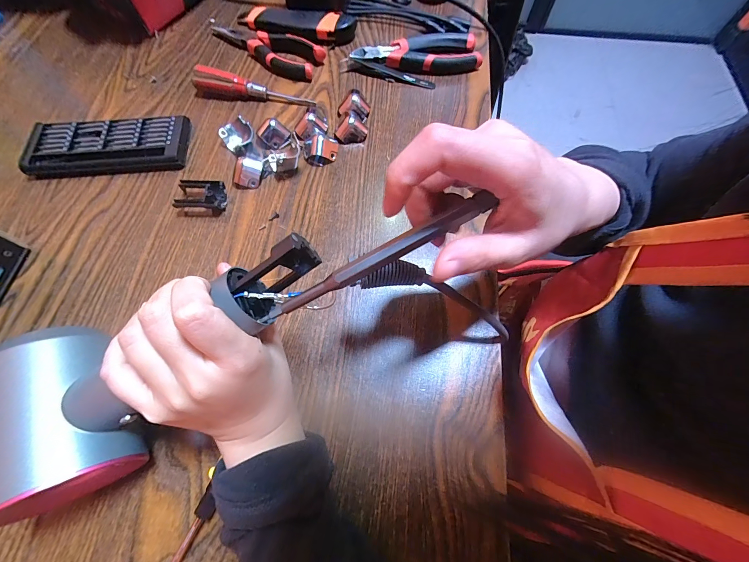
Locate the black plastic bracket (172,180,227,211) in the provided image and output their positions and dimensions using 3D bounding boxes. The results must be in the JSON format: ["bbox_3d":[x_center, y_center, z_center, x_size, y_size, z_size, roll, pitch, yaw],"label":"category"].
[{"bbox_3d":[-0.171,-0.084,0.318,0.043,0.016,0.030,0,67,-1],"label":"black plastic bracket"}]

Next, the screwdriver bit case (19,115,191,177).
[{"bbox_3d":[-0.280,-0.144,0.340,0.152,0.017,0.063,-5,68,-4],"label":"screwdriver bit case"}]

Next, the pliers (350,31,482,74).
[{"bbox_3d":[0.053,-0.283,0.401,0.152,0.023,0.058,-7,68,-4],"label":"pliers"}]

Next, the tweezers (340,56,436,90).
[{"bbox_3d":[0.015,-0.256,0.394,0.118,0.012,0.014,18,68,6],"label":"tweezers"}]

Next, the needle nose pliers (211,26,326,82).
[{"bbox_3d":[-0.138,-0.293,0.400,0.145,0.022,0.045,22,69,8],"label":"needle nose pliers"}]

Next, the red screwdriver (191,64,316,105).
[{"bbox_3d":[-0.141,-0.227,0.373,0.136,0.024,0.020,7,67,1],"label":"red screwdriver"}]

